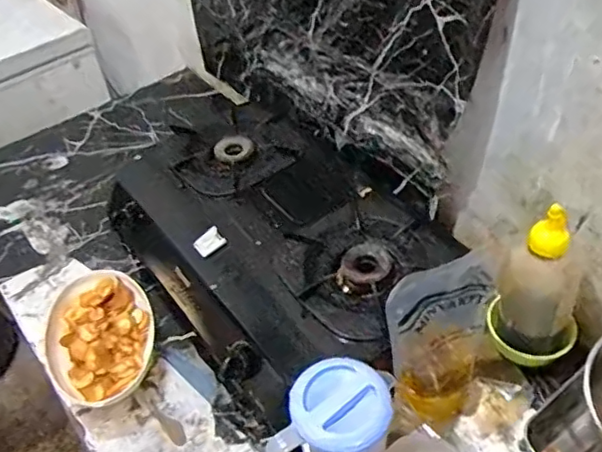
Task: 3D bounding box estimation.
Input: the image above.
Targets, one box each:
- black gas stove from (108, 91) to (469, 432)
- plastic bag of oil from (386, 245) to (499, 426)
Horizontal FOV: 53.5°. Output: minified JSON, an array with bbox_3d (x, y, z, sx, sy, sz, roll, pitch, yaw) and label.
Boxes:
[{"bbox_3d":[-0.057,-0.010,0.937,0.361,0.099,0.569,-30,50,-23],"label":"black gas stove"},{"bbox_3d":[0.182,0.138,0.702,0.162,0.243,0.059,-25,48,-18],"label":"plastic bag of oil"}]

